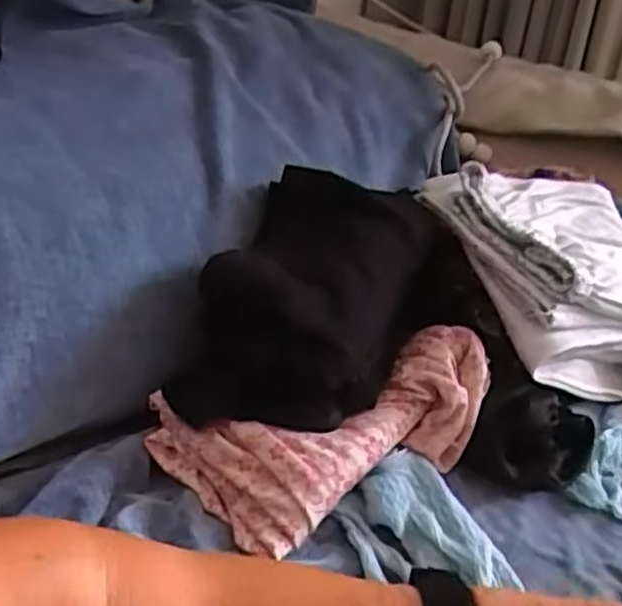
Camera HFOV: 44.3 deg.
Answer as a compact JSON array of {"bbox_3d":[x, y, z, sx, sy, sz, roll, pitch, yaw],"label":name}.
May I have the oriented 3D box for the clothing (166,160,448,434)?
[{"bbox_3d":[0.004,-0.005,0.569,0.158,0.099,0.224,15,32,15],"label":"clothing"}]

